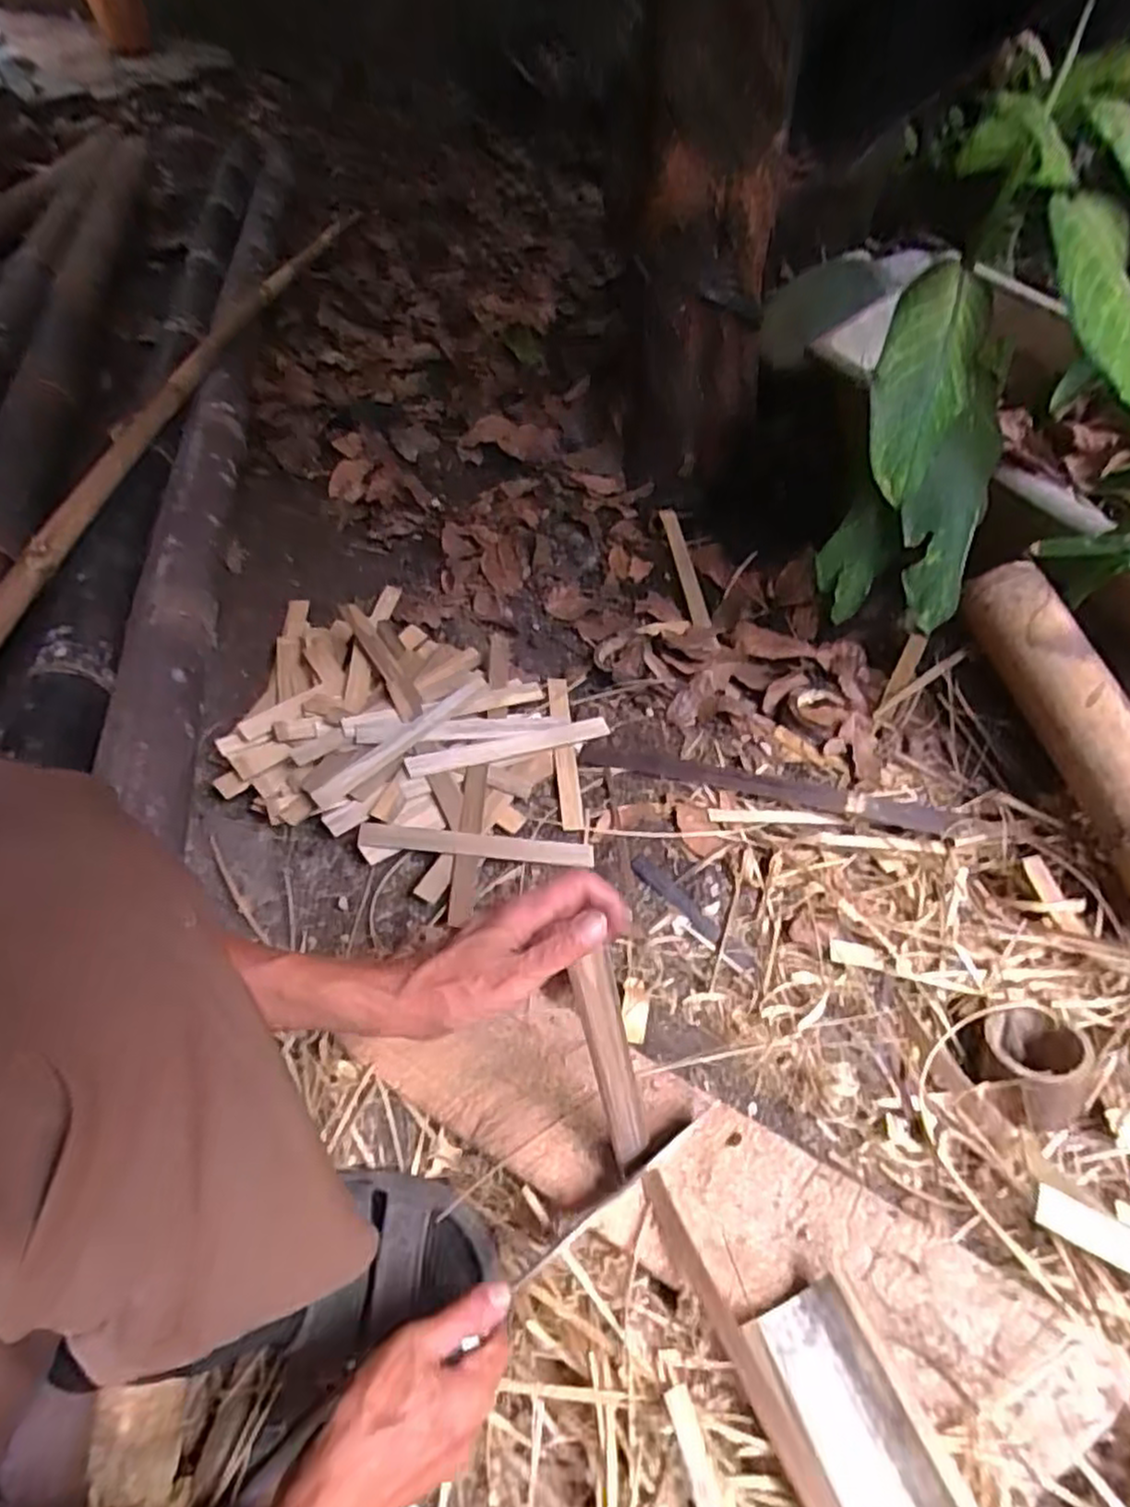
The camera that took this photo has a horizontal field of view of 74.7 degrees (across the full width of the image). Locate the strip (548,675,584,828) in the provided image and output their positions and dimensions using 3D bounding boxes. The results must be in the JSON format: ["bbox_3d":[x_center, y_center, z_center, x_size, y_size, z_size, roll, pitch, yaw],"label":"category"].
[{"bbox_3d":[-0.001,-0.007,0.813,0.023,0.011,0.229,-5,51,-1],"label":"strip"}]

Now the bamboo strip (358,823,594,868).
[{"bbox_3d":[-0.086,0.090,0.727,0.226,0.006,0.024,6,71,-1],"label":"bamboo strip"}]

